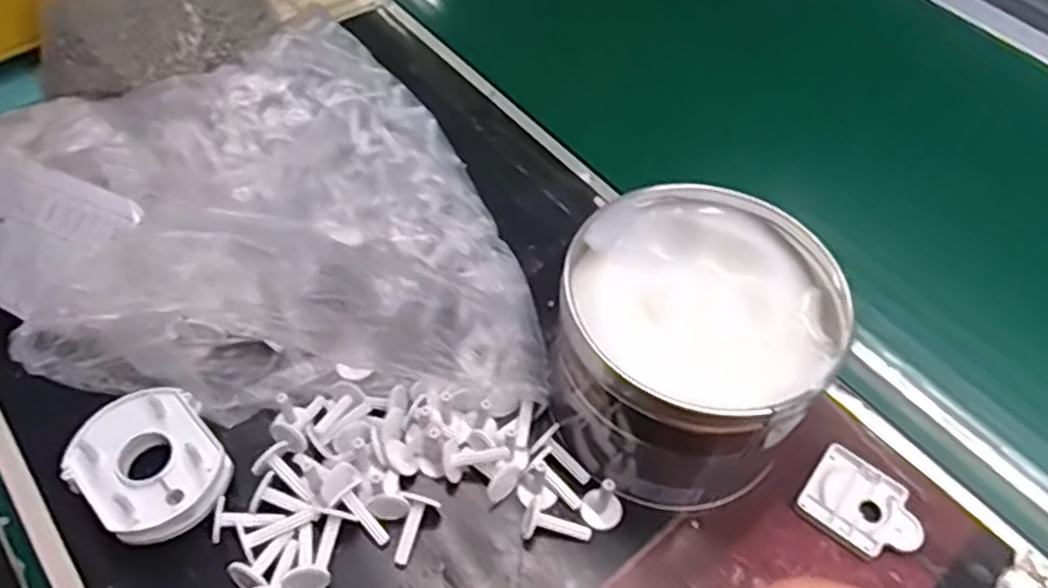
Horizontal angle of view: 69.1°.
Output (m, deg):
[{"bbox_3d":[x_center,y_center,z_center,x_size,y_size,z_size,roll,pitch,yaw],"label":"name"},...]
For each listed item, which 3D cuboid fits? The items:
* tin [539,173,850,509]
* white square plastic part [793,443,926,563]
[{"bbox_3d":[0.071,0.025,0.379,0.113,0.085,0.131,2,52,-2],"label":"tin"},{"bbox_3d":[0.171,0.106,0.381,0.056,0.008,0.049,35,58,22],"label":"white square plastic part"}]

